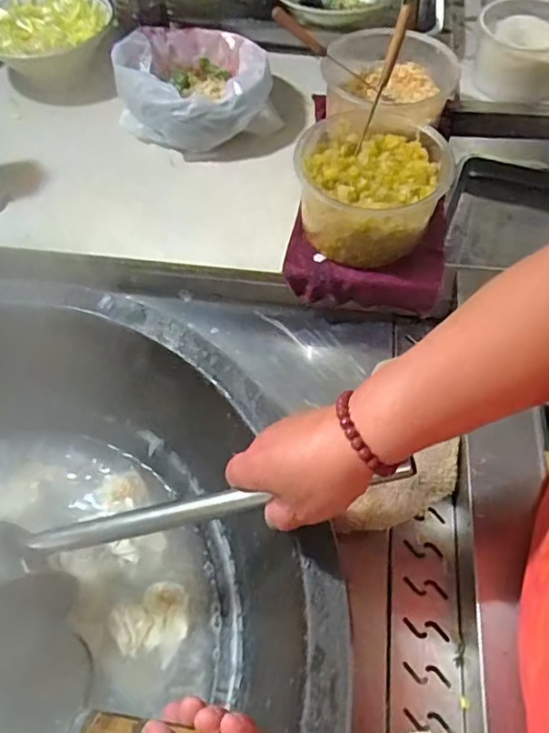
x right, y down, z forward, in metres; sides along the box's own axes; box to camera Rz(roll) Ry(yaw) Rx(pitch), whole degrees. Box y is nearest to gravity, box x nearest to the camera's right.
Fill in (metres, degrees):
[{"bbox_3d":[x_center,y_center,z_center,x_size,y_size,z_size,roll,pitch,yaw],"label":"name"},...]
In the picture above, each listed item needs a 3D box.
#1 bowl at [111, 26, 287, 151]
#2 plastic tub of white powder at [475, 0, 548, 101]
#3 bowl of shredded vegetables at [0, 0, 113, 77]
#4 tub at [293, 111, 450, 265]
[{"bbox_3d":[-0.100,-0.348,0.692,0.180,0.086,0.184,-1,57,1],"label":"bowl"},{"bbox_3d":[0.333,-0.426,0.743,0.130,0.064,0.139,-1,57,1],"label":"plastic tub of white powder"},{"bbox_3d":[-0.306,-0.440,0.757,0.174,0.087,0.174,-1,57,1],"label":"bowl of shredded vegetables"},{"bbox_3d":[0.098,-0.181,0.584,0.151,0.089,0.161,-1,57,1],"label":"tub"}]

